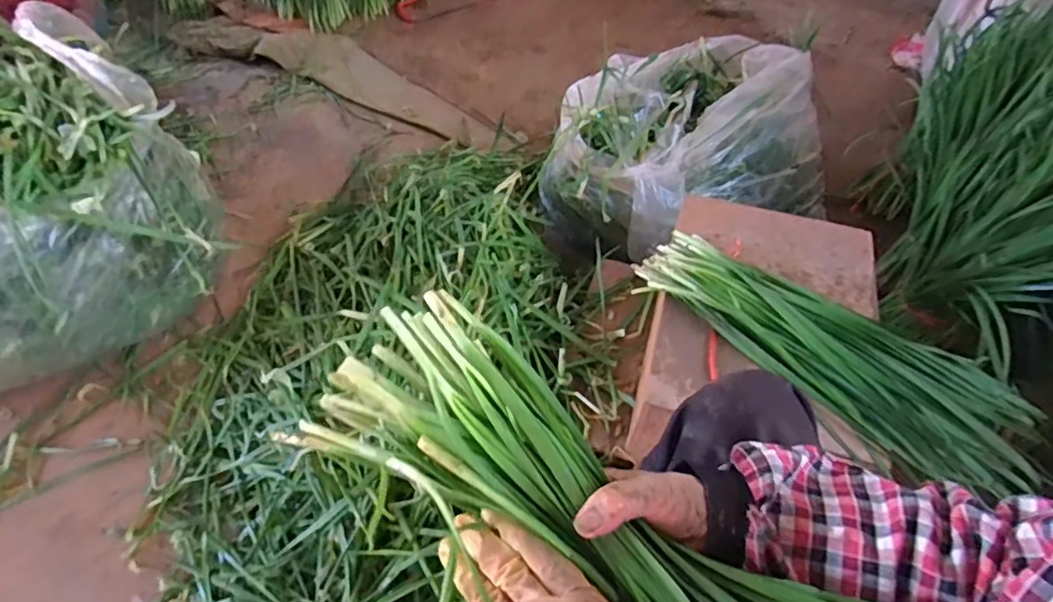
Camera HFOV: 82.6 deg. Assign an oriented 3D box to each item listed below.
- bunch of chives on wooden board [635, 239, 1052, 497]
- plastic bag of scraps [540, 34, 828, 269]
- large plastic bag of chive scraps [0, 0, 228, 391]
[{"bbox_3d":[0.360,0.046,0.712,0.457,0.060,0.164,36,59,23],"label":"bunch of chives on wooden board"},{"bbox_3d":[0.302,-0.284,1.135,0.575,0.250,0.369,-22,56,-18],"label":"plastic bag of scraps"},{"bbox_3d":[-0.743,-0.097,0.843,0.536,0.361,0.372,-36,62,-26],"label":"large plastic bag of chive scraps"}]

